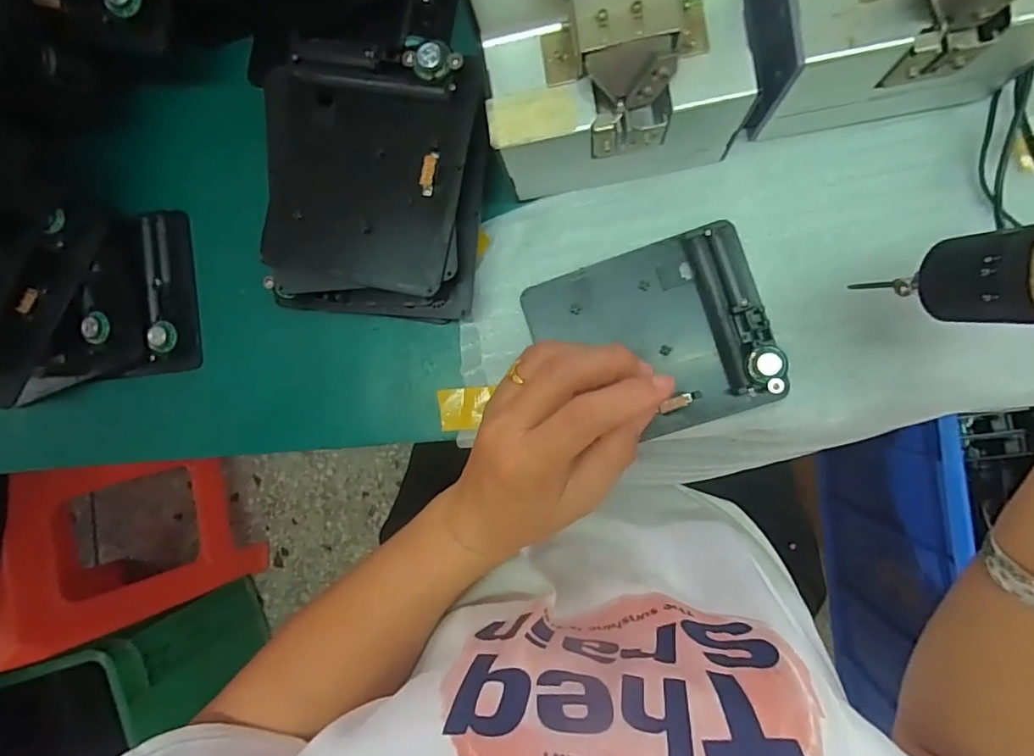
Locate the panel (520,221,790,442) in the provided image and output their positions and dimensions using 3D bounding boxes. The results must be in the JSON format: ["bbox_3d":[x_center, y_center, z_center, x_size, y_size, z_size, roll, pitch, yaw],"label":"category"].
[{"bbox_3d":[0.081,-0.022,0.308,0.129,0.020,0.110,-19,87,8],"label":"panel"}]

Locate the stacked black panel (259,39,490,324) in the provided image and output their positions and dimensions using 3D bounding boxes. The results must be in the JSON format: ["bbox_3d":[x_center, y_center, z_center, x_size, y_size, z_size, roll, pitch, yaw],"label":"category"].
[{"bbox_3d":[-0.082,-0.111,0.309,0.125,0.060,0.144,7,91,8],"label":"stacked black panel"}]

